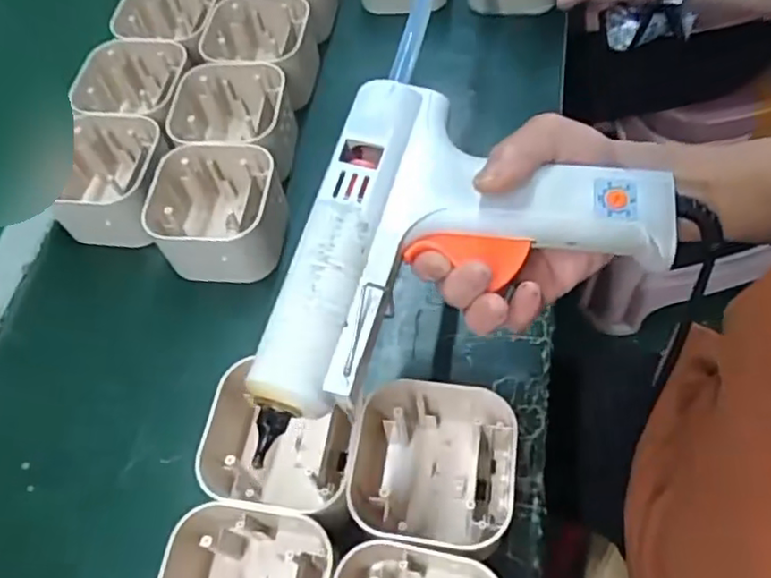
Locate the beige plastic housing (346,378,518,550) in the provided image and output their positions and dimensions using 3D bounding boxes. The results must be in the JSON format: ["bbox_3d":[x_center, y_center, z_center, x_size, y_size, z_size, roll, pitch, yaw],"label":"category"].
[{"bbox_3d":[0.026,0.105,0.374,0.094,0.061,0.088,1,59,8],"label":"beige plastic housing"}]

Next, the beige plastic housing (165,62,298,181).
[{"bbox_3d":[-0.126,-0.136,0.544,0.098,0.065,0.094,-1,60,5],"label":"beige plastic housing"}]

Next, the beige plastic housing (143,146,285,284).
[{"bbox_3d":[-0.127,-0.055,0.499,0.098,0.064,0.098,-10,60,0],"label":"beige plastic housing"}]

